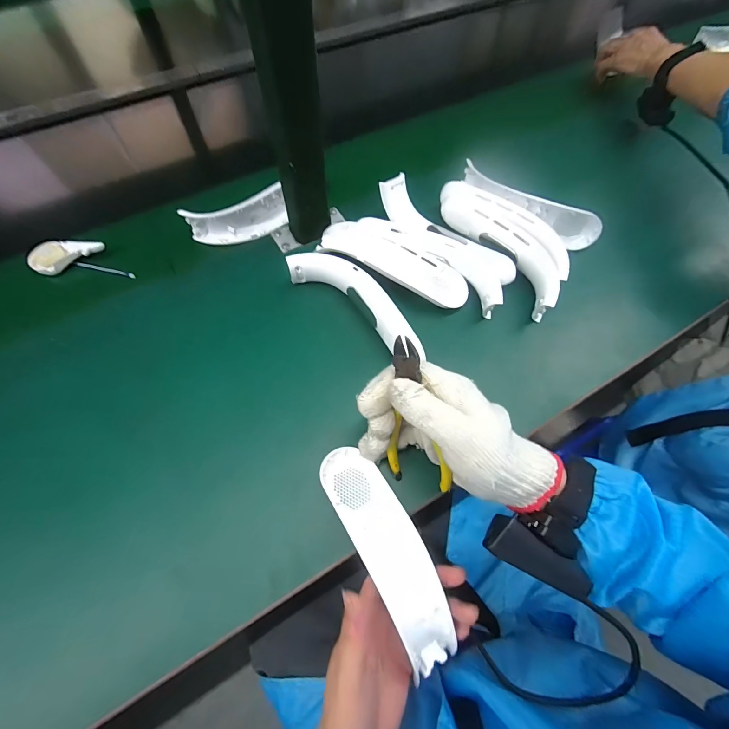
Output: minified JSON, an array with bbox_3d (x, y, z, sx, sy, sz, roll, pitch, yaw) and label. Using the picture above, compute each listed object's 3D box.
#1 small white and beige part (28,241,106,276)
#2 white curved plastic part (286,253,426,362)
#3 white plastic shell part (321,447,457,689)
[{"bbox_3d":[-0.375,-0.143,0.445,0.088,0.015,0.043,-26,67,-10],"label":"small white and beige part"},{"bbox_3d":[-0.009,-0.073,0.399,0.179,0.038,0.048,39,72,18],"label":"white curved plastic part"},{"bbox_3d":[0.022,0.164,0.313,0.053,0.038,0.192,-26,71,-10],"label":"white plastic shell part"}]

